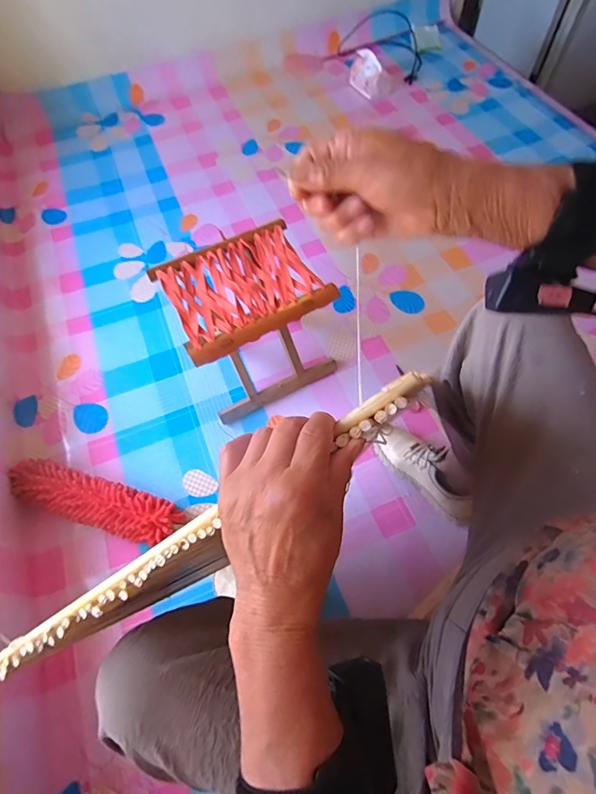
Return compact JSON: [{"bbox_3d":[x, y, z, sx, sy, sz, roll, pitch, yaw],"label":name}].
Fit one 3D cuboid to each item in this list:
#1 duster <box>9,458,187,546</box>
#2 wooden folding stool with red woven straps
[{"bbox_3d":[-0.386,0.198,0.784,0.326,0.070,0.089,16,64,12],"label":"duster"},{"bbox_3d":[-0.100,-0.153,0.858,0.278,0.251,0.236,-27,63,-11],"label":"wooden folding stool with red woven straps"}]

